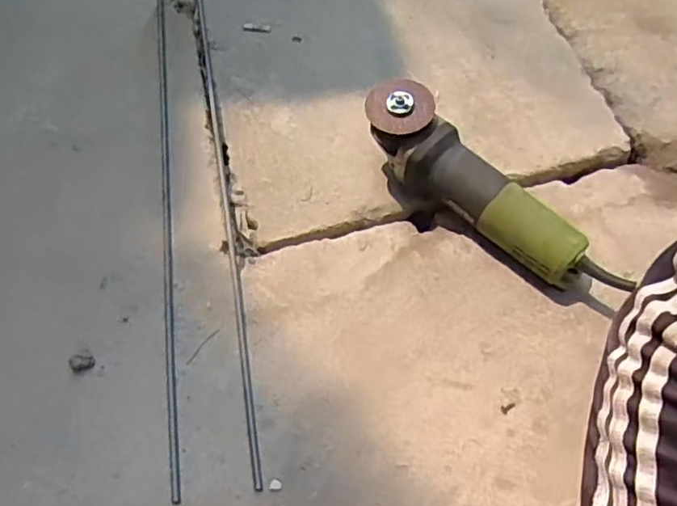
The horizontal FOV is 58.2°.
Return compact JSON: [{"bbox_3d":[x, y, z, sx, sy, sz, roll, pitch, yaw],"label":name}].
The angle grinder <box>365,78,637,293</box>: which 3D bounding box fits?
[{"bbox_3d":[0.156,-0.061,0.656,0.071,0.102,0.325,-40,66,-23],"label":"angle grinder"}]

